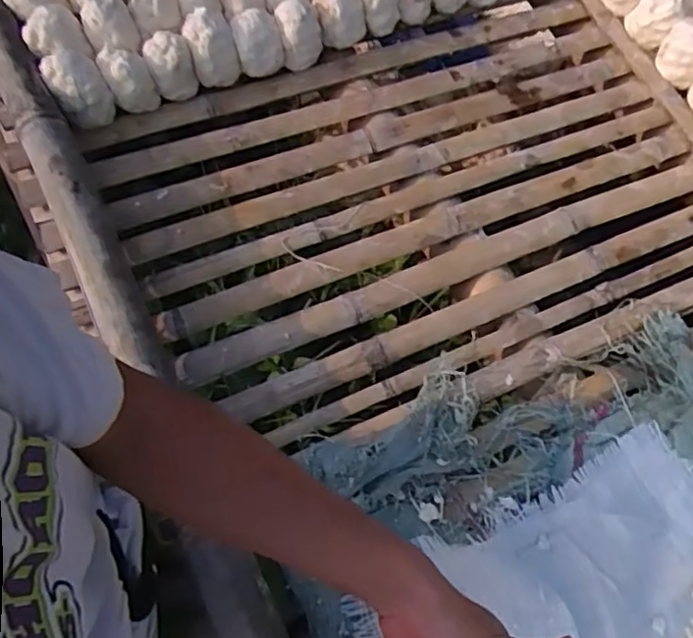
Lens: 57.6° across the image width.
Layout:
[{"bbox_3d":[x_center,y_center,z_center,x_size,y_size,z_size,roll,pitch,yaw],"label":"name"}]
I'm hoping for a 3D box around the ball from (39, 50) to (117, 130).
[{"bbox_3d":[-0.354,-0.306,0.831,0.067,0.071,0.076,-33,72,-17],"label":"ball"}]

